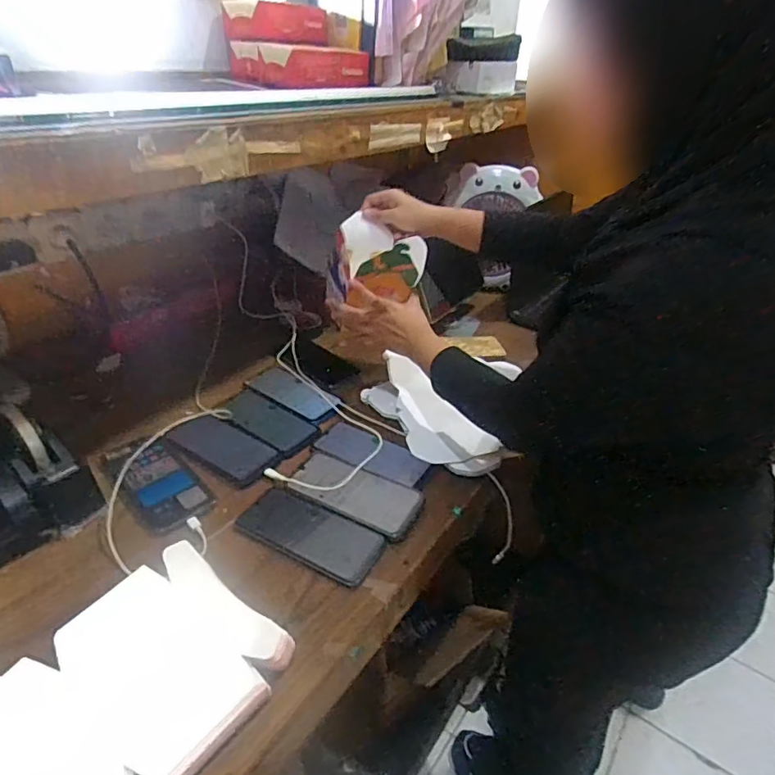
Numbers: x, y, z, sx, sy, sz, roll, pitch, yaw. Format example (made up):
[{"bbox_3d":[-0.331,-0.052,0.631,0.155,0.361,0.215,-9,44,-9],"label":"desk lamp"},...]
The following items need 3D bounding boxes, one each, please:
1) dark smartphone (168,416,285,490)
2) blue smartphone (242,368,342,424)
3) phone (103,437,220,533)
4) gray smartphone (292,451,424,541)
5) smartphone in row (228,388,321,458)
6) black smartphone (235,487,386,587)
[{"bbox_3d":[-0.222,0.082,0.723,0.153,0.009,0.083,23,37,27],"label":"dark smartphone"},{"bbox_3d":[-0.149,0.009,0.840,0.158,0.009,0.069,23,38,28],"label":"blue smartphone"},{"bbox_3d":[-0.290,0.113,0.666,0.081,0.017,0.162,-25,42,-36],"label":"phone"},{"bbox_3d":[-0.042,0.135,0.671,0.166,0.013,0.081,18,35,21],"label":"gray smartphone"},{"bbox_3d":[-0.177,0.048,0.785,0.164,0.007,0.074,26,39,31],"label":"smartphone in row"},{"bbox_3d":[-0.091,0.166,0.617,0.169,0.010,0.071,19,36,22],"label":"black smartphone"}]

